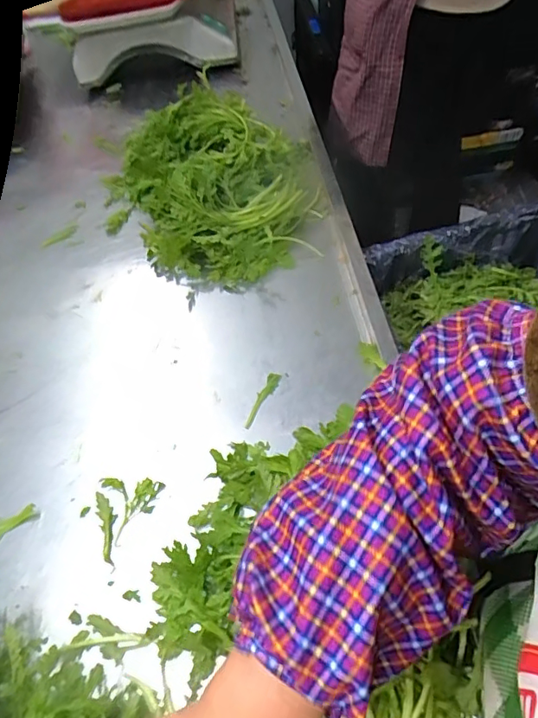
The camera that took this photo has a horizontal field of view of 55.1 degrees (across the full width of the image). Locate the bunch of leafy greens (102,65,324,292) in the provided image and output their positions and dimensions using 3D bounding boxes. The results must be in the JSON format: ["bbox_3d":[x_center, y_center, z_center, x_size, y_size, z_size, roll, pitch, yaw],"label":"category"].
[{"bbox_3d":[-0.070,-0.242,0.695,0.274,0.090,0.328,-31,57,-14],"label":"bunch of leafy greens"}]

